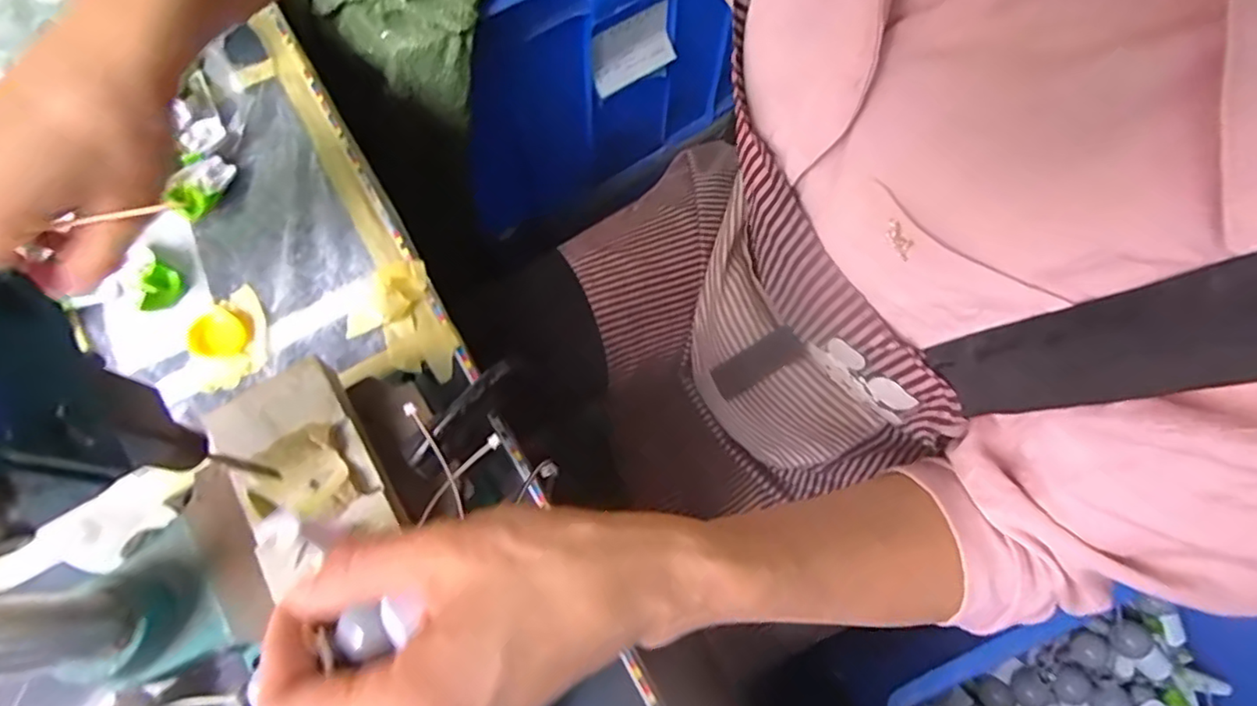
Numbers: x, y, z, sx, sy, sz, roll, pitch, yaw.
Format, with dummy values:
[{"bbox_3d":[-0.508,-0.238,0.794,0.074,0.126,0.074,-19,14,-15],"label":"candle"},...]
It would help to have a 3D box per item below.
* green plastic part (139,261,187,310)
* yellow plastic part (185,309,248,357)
[{"bbox_3d":[-0.280,-0.038,0.362,0.015,0.018,0.026,30,74,10],"label":"green plastic part"},{"bbox_3d":[-0.242,-0.010,0.359,0.029,0.009,0.029,0,71,0],"label":"yellow plastic part"}]

